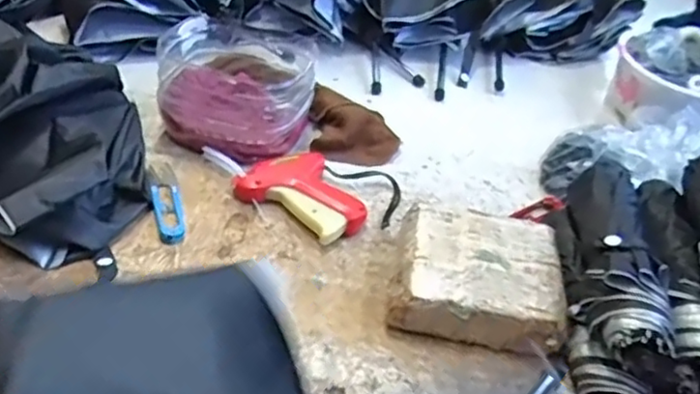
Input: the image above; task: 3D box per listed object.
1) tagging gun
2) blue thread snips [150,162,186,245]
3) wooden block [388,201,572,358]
[{"bbox_3d":[-0.039,-0.009,0.638,0.128,0.027,0.091,26,42,22],"label":"tagging gun"},{"bbox_3d":[-0.177,0.002,0.623,0.025,0.012,0.125,-7,40,-17],"label":"blue thread snips"},{"bbox_3d":[0.110,0.070,0.559,0.136,0.050,0.119,9,38,3],"label":"wooden block"}]

